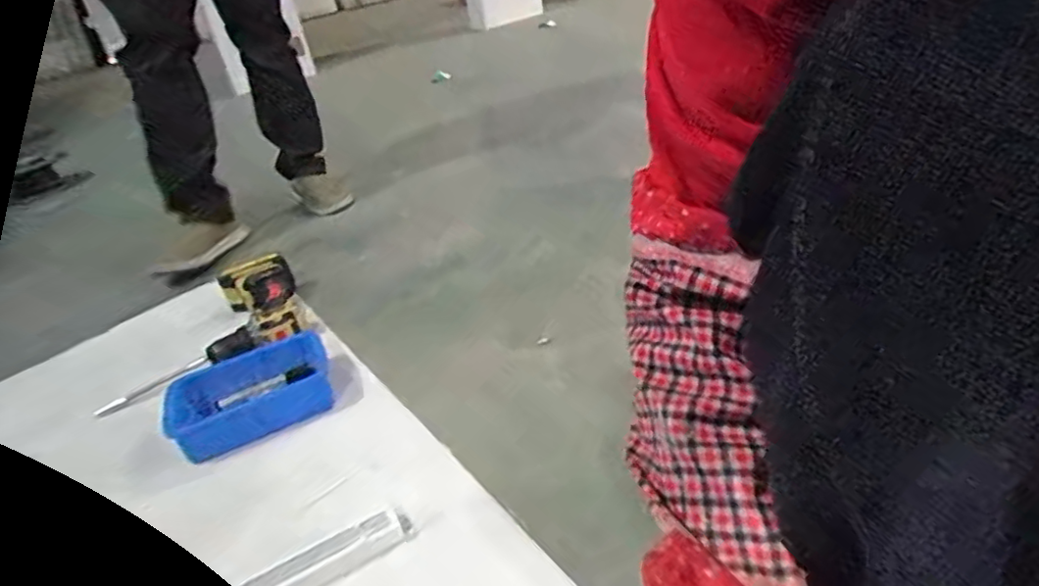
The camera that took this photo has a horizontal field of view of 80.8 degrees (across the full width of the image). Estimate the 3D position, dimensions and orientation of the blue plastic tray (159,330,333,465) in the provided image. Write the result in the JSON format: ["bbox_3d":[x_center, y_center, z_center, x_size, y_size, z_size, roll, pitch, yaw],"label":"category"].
[{"bbox_3d":[-0.334,0.126,0.772,0.191,0.080,0.109,-28,37,-20],"label":"blue plastic tray"}]

